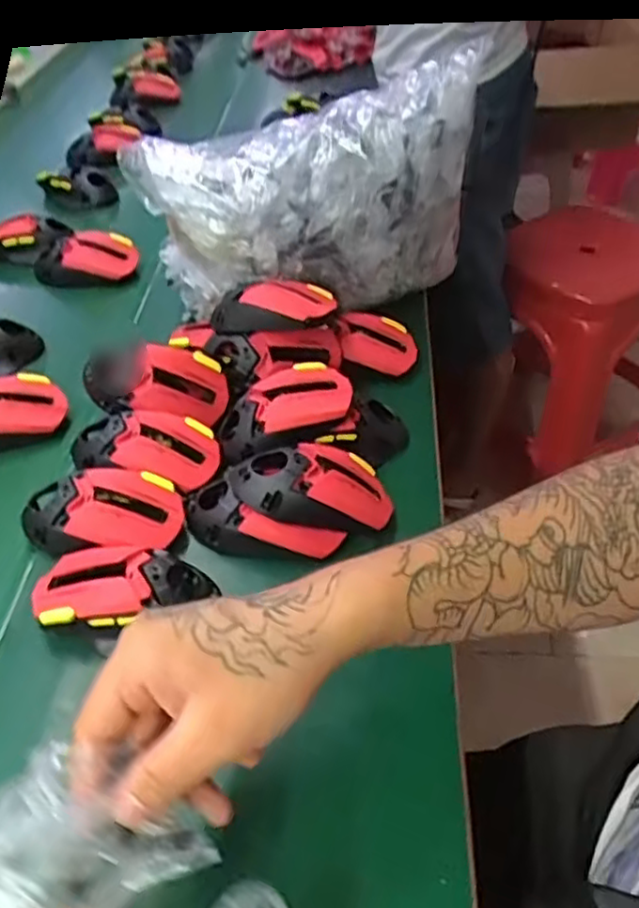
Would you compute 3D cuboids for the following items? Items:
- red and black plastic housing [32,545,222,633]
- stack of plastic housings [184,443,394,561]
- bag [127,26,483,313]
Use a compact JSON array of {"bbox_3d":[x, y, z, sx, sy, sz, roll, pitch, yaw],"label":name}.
[{"bbox_3d":[-0.131,0.090,0.479,0.116,0.040,0.064,-10,44,-7],"label":"red and black plastic housing"},{"bbox_3d":[-0.023,0.030,0.519,0.151,0.053,0.078,-7,44,-4],"label":"stack of plastic housings"},{"bbox_3d":[-0.008,-0.243,0.648,0.306,0.188,0.106,-7,44,-4],"label":"bag"}]

